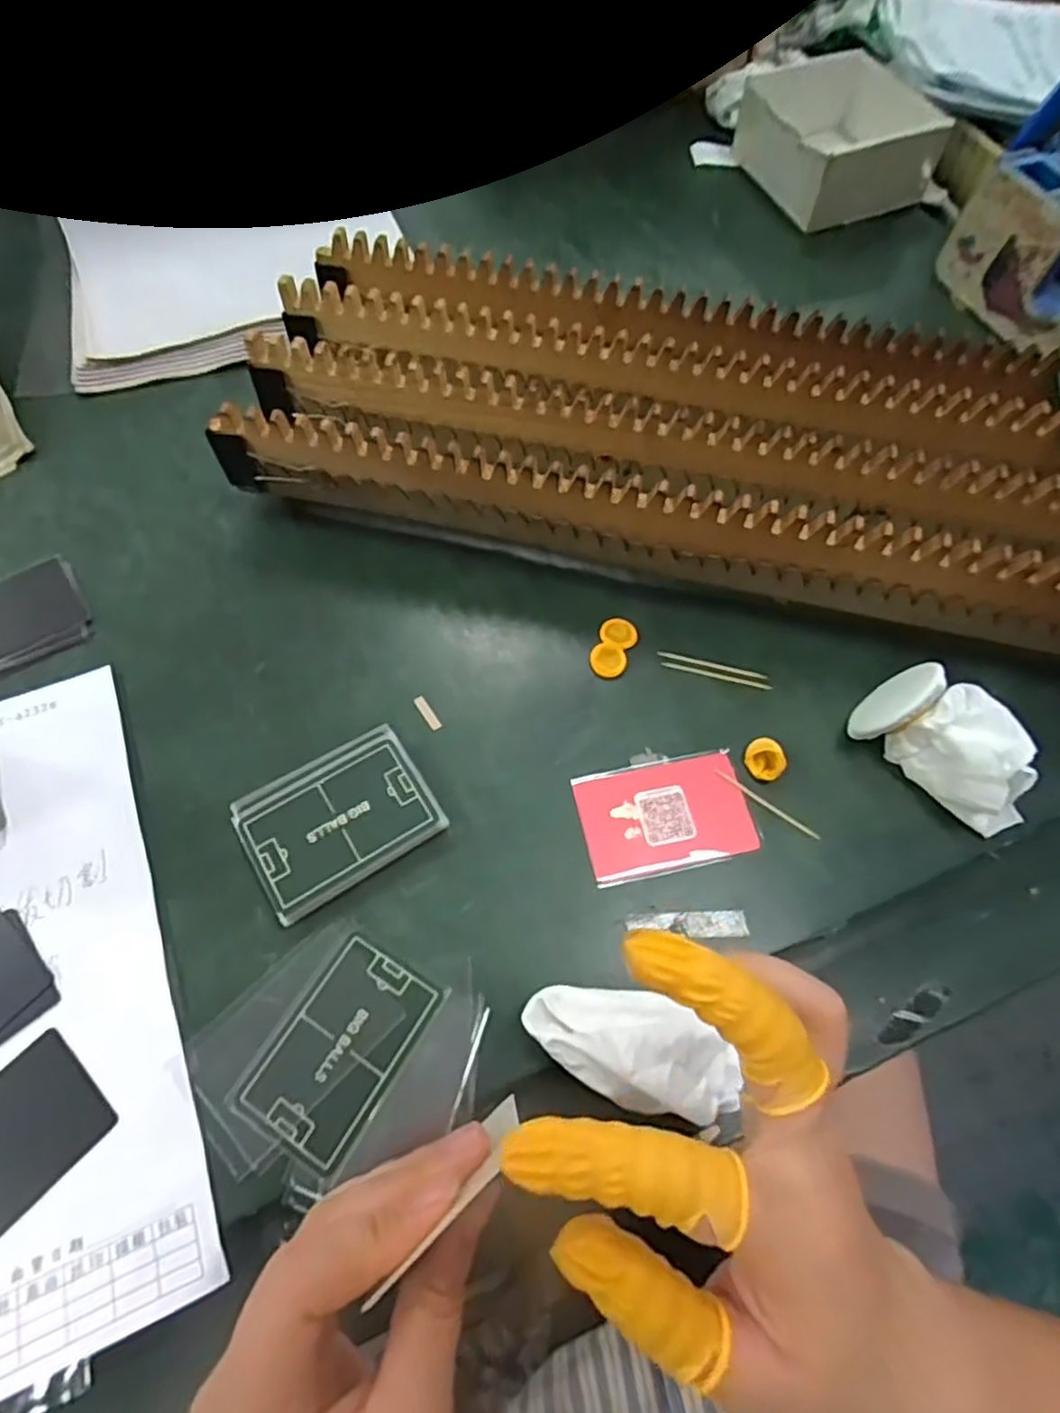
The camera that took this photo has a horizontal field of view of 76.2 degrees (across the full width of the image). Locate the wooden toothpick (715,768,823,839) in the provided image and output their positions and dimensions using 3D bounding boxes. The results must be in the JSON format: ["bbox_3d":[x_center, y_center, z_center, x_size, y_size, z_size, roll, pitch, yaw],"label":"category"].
[{"bbox_3d":[0.123,0.050,0.350,0.060,0.004,0.004,34,69,14],"label":"wooden toothpick"}]

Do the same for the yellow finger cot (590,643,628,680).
[{"bbox_3d":[0.044,-0.026,0.386,0.020,0.006,0.019,0,64,-1],"label":"yellow finger cot"}]

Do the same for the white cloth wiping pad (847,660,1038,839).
[{"bbox_3d":[0.219,0.017,0.345,0.091,0.048,0.050,38,69,16],"label":"white cloth wiping pad"}]

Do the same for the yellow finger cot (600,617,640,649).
[{"bbox_3d":[0.052,-0.043,0.397,0.022,0.006,0.022,0,64,-1],"label":"yellow finger cot"}]

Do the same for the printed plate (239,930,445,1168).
[{"bbox_3d":[-0.083,0.148,0.297,0.051,0.004,0.082,31,68,13],"label":"printed plate"}]

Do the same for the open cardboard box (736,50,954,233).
[{"bbox_3d":[0.256,-0.488,0.584,0.117,0.065,0.149,-19,66,-10],"label":"open cardboard box"}]

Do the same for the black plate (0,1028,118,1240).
[{"bbox_3d":[-0.220,0.185,0.277,0.053,0.004,0.083,40,70,17],"label":"black plate"}]

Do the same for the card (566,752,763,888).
[{"bbox_3d":[0.070,0.056,0.349,0.085,0.004,0.056,-11,65,-6],"label":"card"}]

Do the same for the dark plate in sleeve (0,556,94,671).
[{"bbox_3d":[-0.310,-0.047,0.394,0.095,0.008,0.066,-25,69,-10],"label":"dark plate in sleeve"}]

